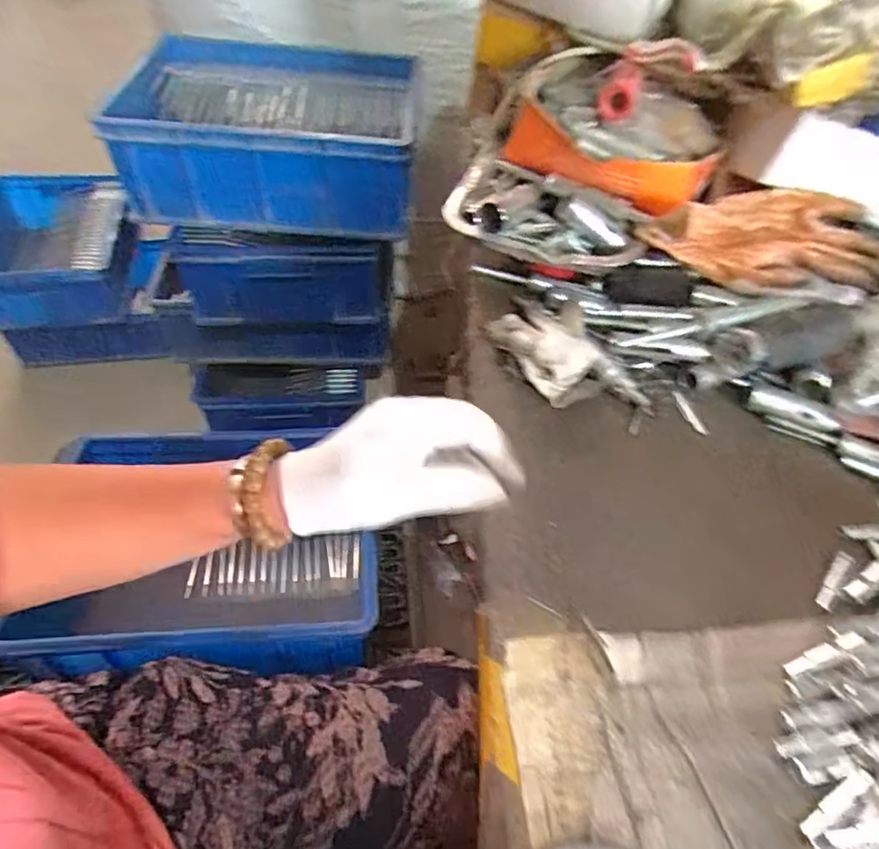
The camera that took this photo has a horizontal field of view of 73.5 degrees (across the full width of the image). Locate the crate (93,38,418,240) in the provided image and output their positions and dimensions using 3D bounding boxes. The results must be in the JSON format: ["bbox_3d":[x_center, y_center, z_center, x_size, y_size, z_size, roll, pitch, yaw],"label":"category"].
[{"bbox_3d":[-0.235,-0.459,0.899,0.396,0.138,0.362,5,51,-1],"label":"crate"}]

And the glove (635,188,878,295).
[{"bbox_3d":[0.292,-0.164,0.514,0.220,0.044,0.083,13,52,5],"label":"glove"}]

